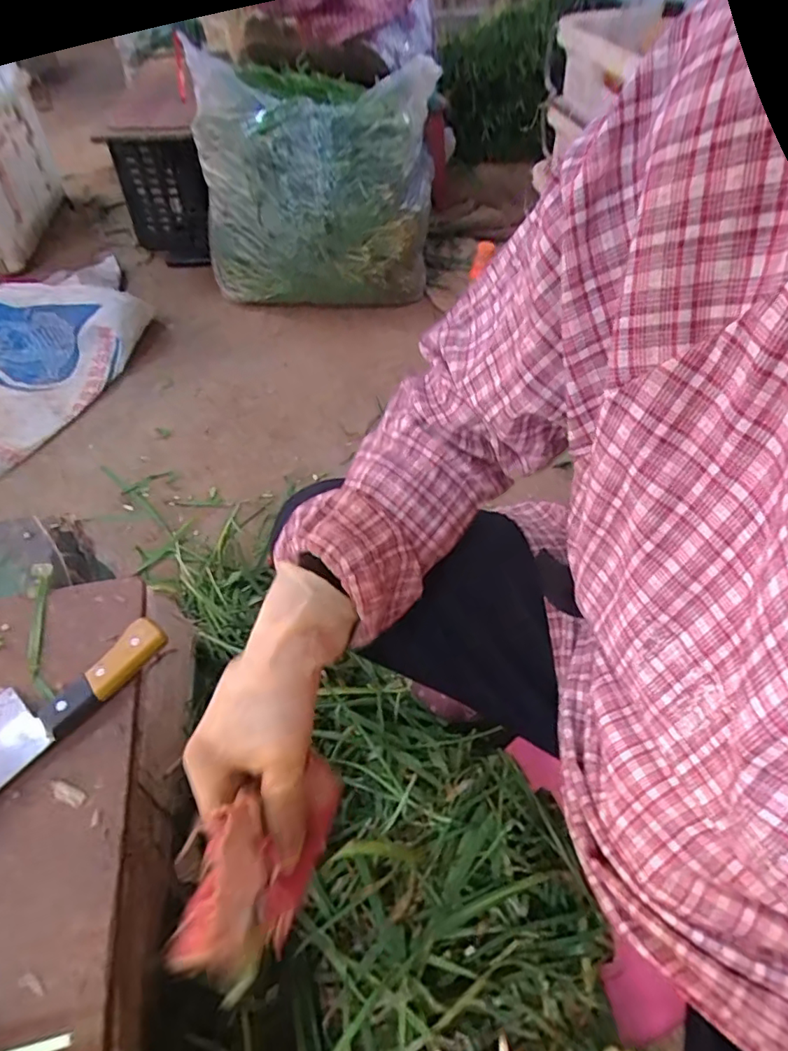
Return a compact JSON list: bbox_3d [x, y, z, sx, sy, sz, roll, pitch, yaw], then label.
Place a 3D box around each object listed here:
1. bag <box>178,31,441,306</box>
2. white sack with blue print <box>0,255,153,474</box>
[{"bbox_3d":[-0.196,-0.830,1.370,0.559,0.431,0.358,-2,51,0],"label":"bag"},{"bbox_3d":[-0.892,-0.375,1.243,0.505,0.184,0.824,30,58,23],"label":"white sack with blue print"}]

